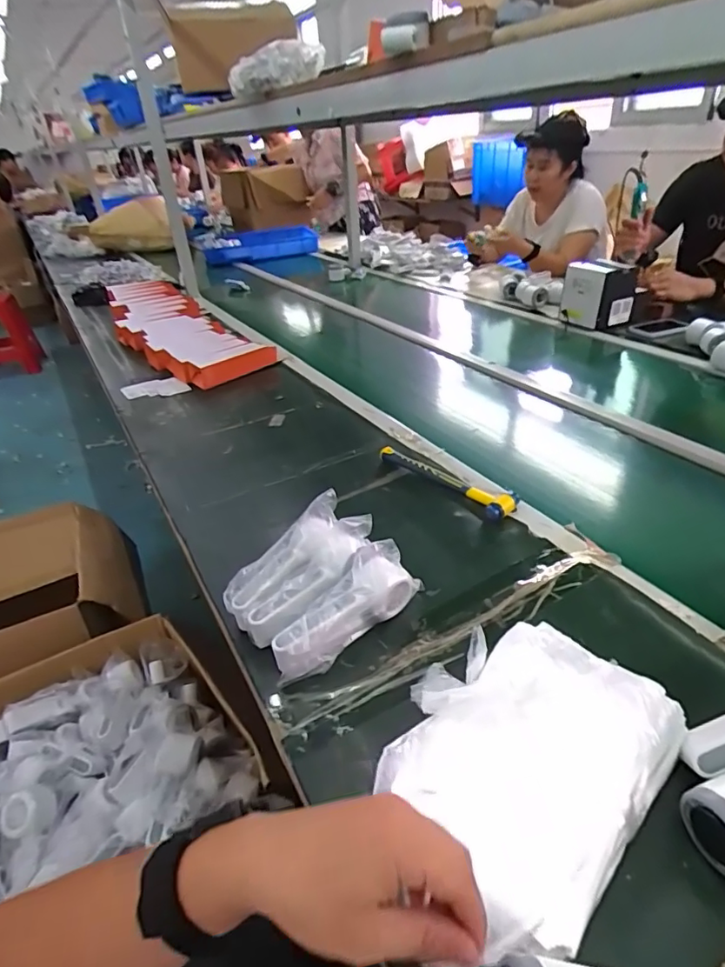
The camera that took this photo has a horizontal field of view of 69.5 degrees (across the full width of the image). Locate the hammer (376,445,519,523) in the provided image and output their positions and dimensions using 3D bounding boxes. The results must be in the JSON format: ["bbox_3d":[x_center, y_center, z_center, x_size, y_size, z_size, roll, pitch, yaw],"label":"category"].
[{"bbox_3d":[0.122,-0.007,0.800,0.238,0.025,0.054,26,44,38],"label":"hammer"}]

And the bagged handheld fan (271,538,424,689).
[{"bbox_3d":[-0.015,0.138,0.562,0.054,0.076,0.185,25,44,37],"label":"bagged handheld fan"}]

